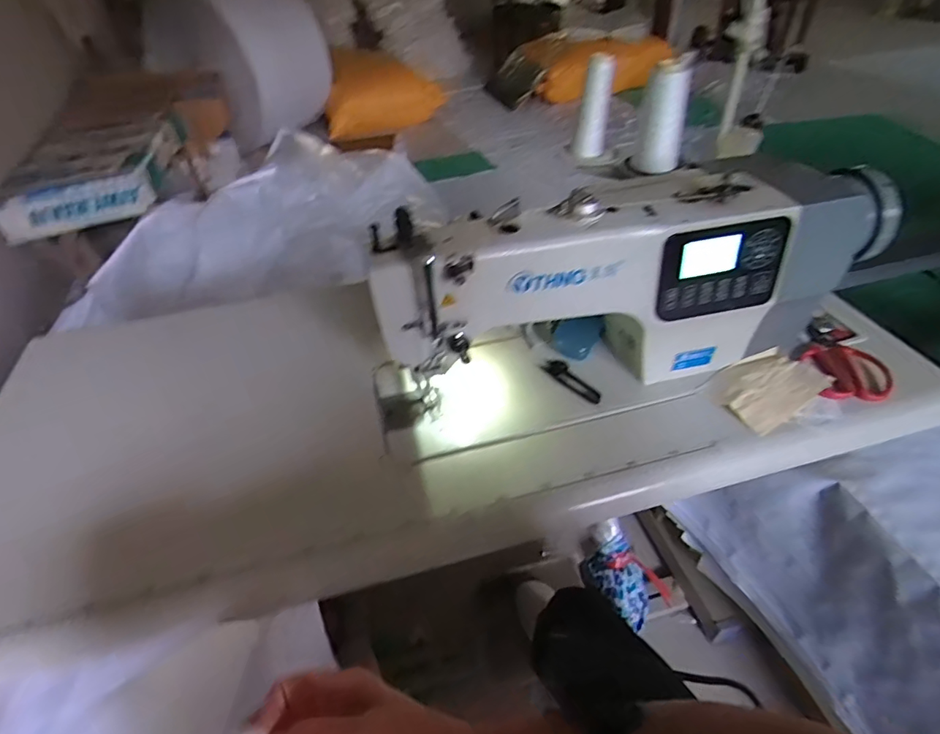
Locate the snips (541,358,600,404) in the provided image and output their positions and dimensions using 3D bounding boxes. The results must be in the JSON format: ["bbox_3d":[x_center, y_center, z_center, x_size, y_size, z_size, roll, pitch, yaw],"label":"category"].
[{"bbox_3d":[0.136,0.018,0.688,0.031,0.012,0.094,-26,47,-22],"label":"snips"}]

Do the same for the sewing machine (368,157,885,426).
[{"bbox_3d":[0.189,-0.111,0.643,0.614,0.233,0.183,-14,44,-10],"label":"sewing machine"}]

